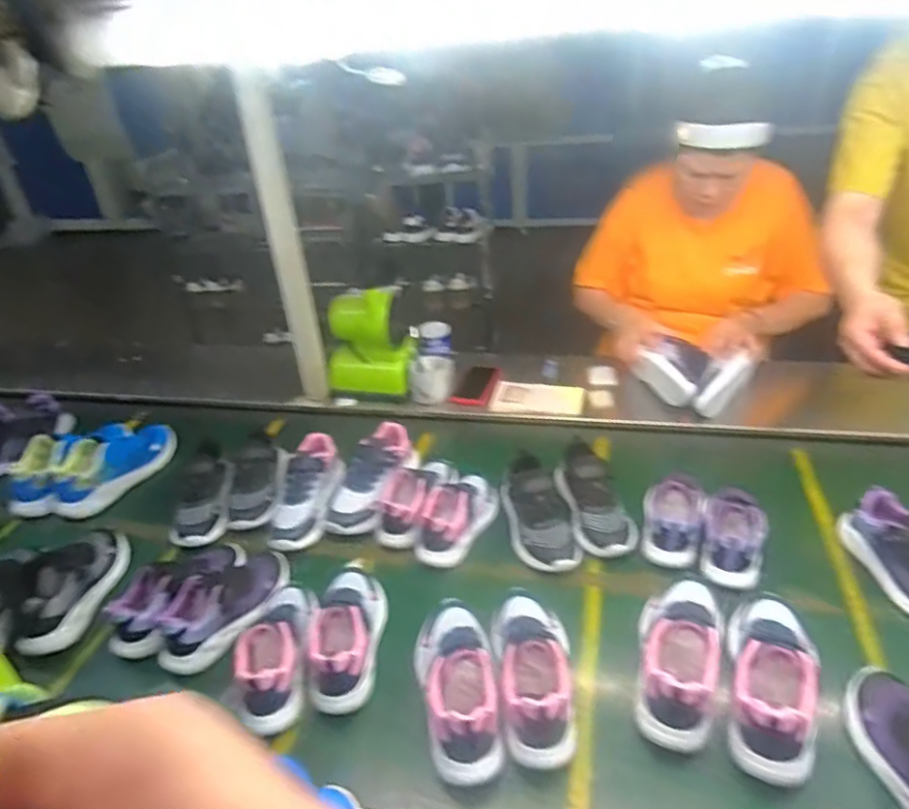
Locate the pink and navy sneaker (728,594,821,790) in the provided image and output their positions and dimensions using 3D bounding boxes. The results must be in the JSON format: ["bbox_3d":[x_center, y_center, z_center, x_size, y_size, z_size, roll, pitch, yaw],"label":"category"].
[{"bbox_3d":[0.373,0.309,0.719,0.085,0.111,0.228,9,35,21],"label":"pink and navy sneaker"}]

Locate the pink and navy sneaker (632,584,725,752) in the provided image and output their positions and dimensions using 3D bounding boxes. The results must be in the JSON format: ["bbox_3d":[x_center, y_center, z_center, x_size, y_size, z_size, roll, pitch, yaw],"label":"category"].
[{"bbox_3d":[0.273,0.296,0.751,0.088,0.103,0.204,8,35,21],"label":"pink and navy sneaker"}]

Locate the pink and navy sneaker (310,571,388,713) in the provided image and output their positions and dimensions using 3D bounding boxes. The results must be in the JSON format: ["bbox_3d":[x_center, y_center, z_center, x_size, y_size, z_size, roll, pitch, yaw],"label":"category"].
[{"bbox_3d":[-0.143,0.297,0.832,0.085,0.082,0.210,-5,32,0],"label":"pink and navy sneaker"}]

